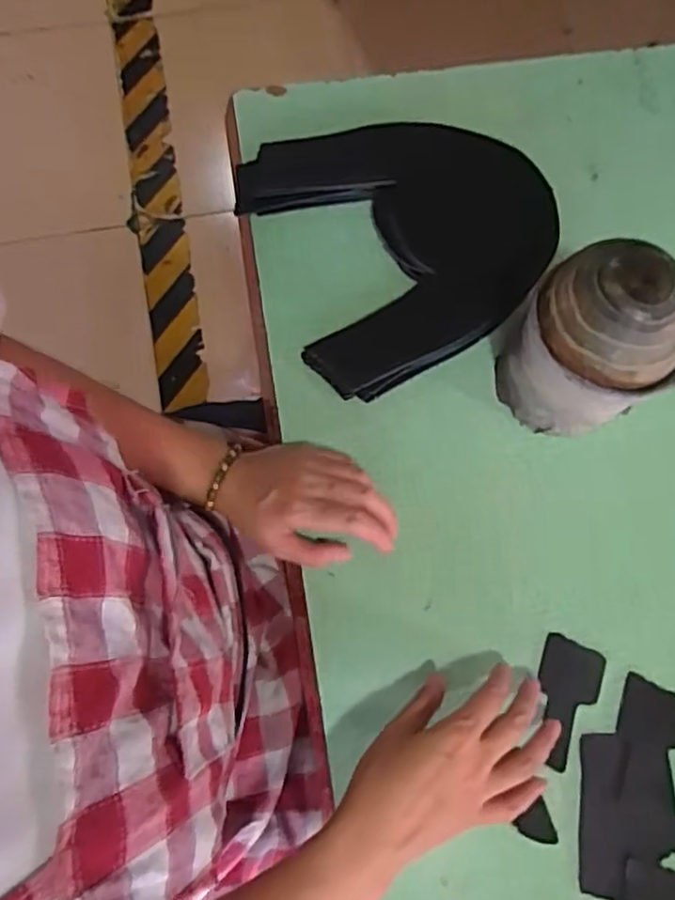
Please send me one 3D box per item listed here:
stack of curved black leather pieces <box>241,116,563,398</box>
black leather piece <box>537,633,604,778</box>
[{"bbox_3d":[0.063,-0.185,0.584,0.241,0.016,0.229,-23,78,-5],"label":"stack of curved black leather pieces"},{"bbox_3d":[0.170,0.190,0.511,0.048,0.004,0.091,22,70,2],"label":"black leather piece"}]

